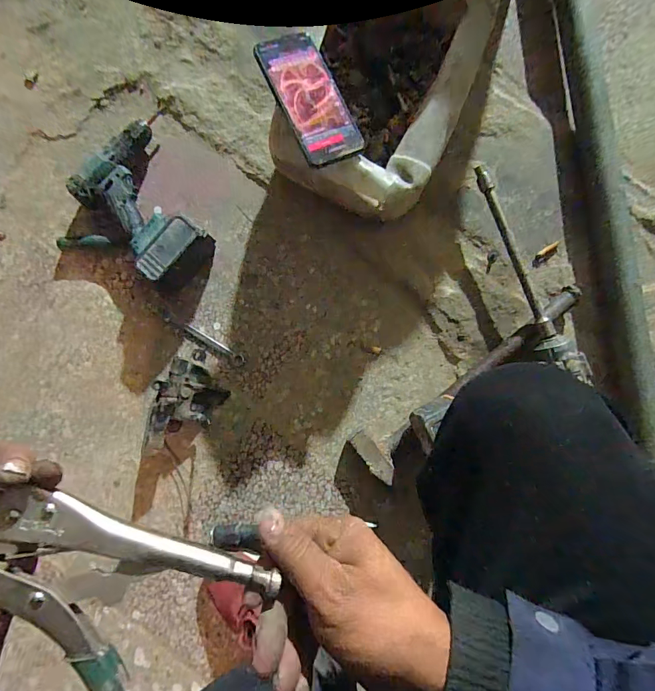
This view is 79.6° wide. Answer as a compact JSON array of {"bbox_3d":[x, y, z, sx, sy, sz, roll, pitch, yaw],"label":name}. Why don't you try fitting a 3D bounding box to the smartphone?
[{"bbox_3d":[-0.021,-0.295,0.469,0.078,0.006,0.159,-25,88,-15],"label":"smartphone"}]

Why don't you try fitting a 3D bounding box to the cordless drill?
[{"bbox_3d":[-0.276,-0.223,0.614,0.161,0.075,0.226,-44,88,0],"label":"cordless drill"}]

